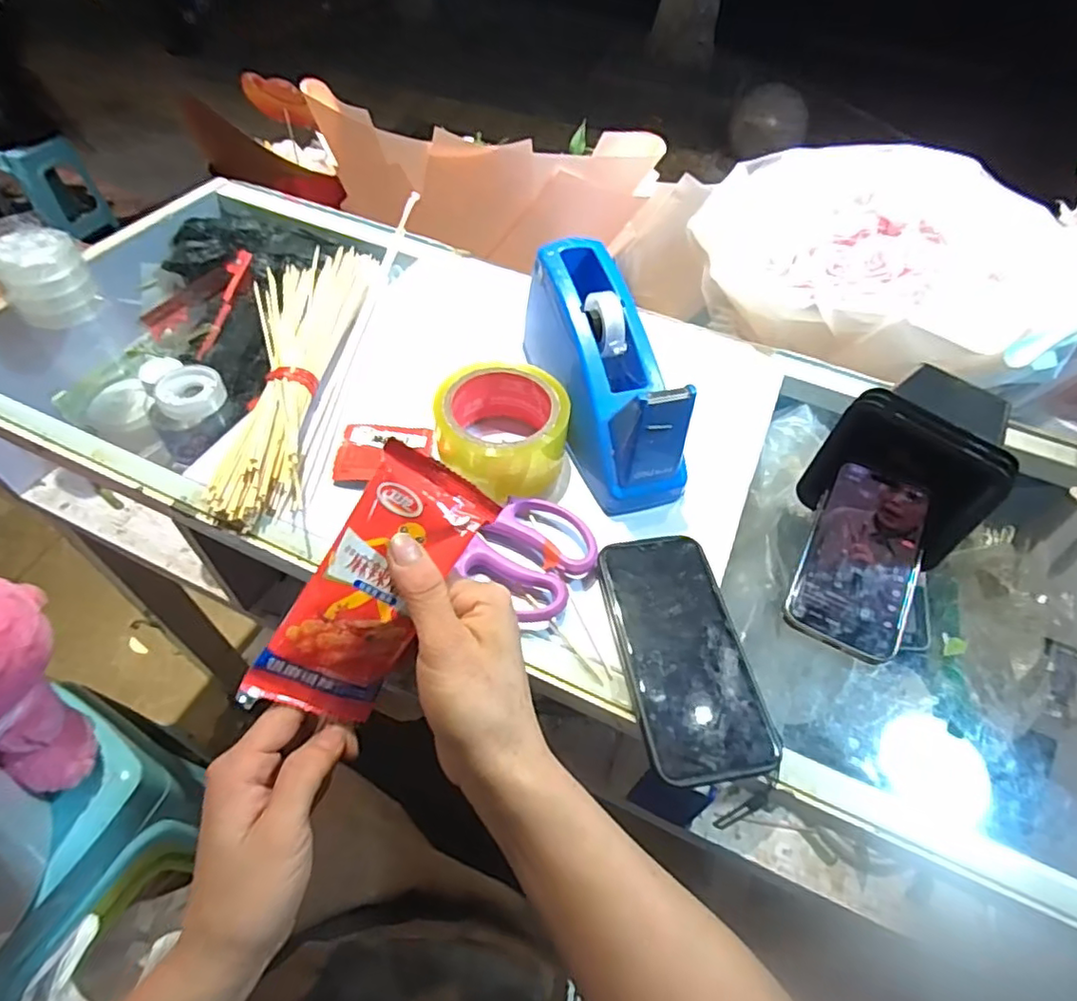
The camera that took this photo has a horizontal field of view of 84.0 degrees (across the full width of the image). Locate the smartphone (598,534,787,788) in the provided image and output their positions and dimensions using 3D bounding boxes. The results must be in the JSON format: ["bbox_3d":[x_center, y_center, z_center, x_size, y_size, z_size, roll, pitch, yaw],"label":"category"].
[{"bbox_3d":[0.091,0.095,0.383,0.076,0.015,0.156,-6,54,-9],"label":"smartphone"}]

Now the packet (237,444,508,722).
[{"bbox_3d":[-0.080,0.046,0.289,0.059,0.017,0.139,31,93,-17],"label":"packet"}]

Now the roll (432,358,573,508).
[{"bbox_3d":[-0.027,-0.055,0.466,0.097,0.055,0.093,12,53,5],"label":"roll"}]

